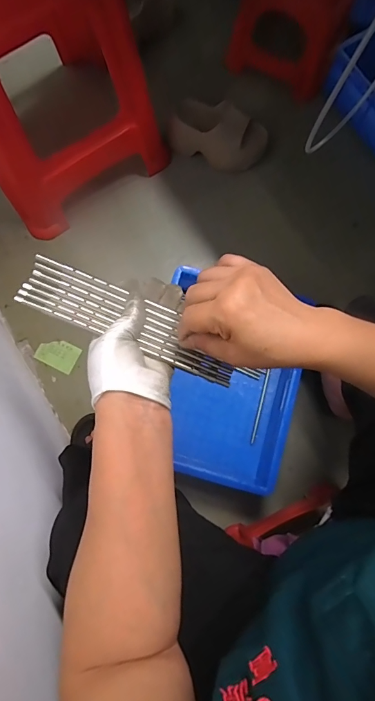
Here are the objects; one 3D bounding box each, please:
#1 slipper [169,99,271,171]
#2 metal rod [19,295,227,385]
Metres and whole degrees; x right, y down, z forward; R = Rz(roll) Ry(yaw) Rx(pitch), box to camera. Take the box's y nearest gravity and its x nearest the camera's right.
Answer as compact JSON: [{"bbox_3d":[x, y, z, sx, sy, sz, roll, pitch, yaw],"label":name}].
[{"bbox_3d":[0.073,-0.508,0.880,0.226,0.088,0.098,22,80,3],"label":"slipper"},{"bbox_3d":[-0.058,-0.007,0.352,0.215,0.006,0.006,22,80,-7],"label":"metal rod"}]

